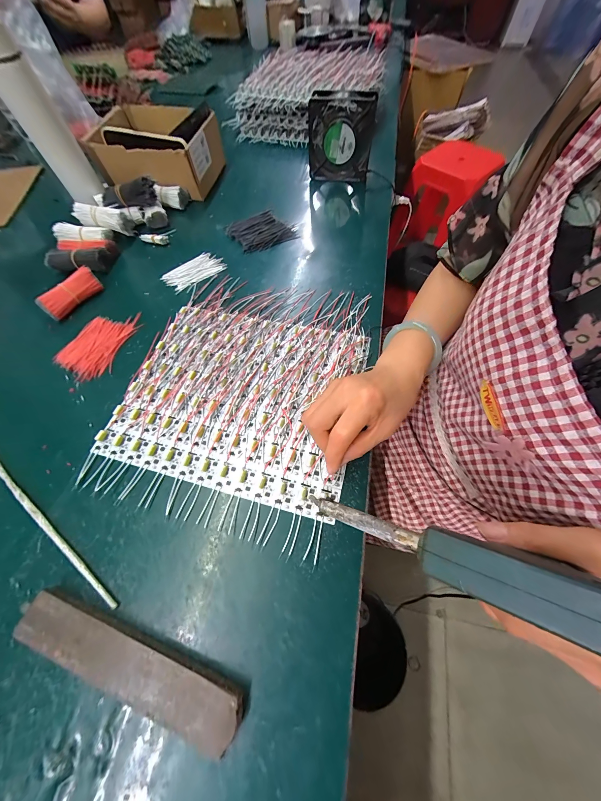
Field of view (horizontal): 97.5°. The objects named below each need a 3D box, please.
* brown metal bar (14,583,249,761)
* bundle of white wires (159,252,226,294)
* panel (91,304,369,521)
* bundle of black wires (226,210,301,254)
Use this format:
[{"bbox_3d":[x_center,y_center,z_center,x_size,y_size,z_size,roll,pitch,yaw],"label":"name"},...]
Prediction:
[{"bbox_3d":[-0.141,0.213,0.215,0.198,0.017,0.040,16,65,12],"label":"brown metal bar"},{"bbox_3d":[-0.182,-0.222,0.449,0.098,0.007,0.062,-41,67,-16],"label":"bundle of white wires"},{"bbox_3d":[-0.075,-0.021,0.339,0.281,0.011,0.254,12,64,10],"label":"panel"},{"bbox_3d":[-0.070,-0.314,0.485,0.111,0.017,0.084,-28,64,-10],"label":"bundle of black wires"}]

